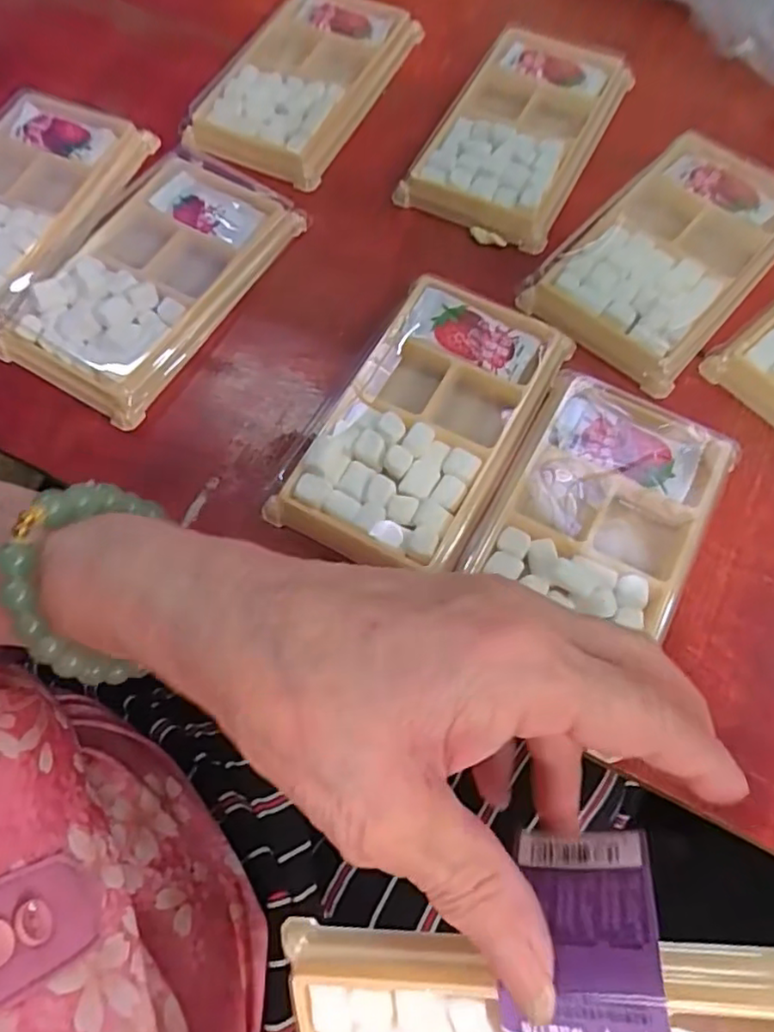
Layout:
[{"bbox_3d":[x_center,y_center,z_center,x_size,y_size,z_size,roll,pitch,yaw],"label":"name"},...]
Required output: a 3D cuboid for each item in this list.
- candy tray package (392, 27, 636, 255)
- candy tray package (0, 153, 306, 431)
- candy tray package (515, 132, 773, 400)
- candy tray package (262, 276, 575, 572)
[{"bbox_3d":[0.071,-0.204,0.332,0.079,0.016,0.139,27,73,7],"label":"candy tray package"},{"bbox_3d":[-0.113,-0.116,0.295,0.083,0.017,0.138,30,73,8],"label":"candy tray package"},{"bbox_3d":[0.137,-0.128,0.296,0.080,0.018,0.143,40,75,10],"label":"candy tray package"},{"bbox_3d":[0.017,-0.039,0.265,0.079,0.014,0.136,28,73,7],"label":"candy tray package"}]

